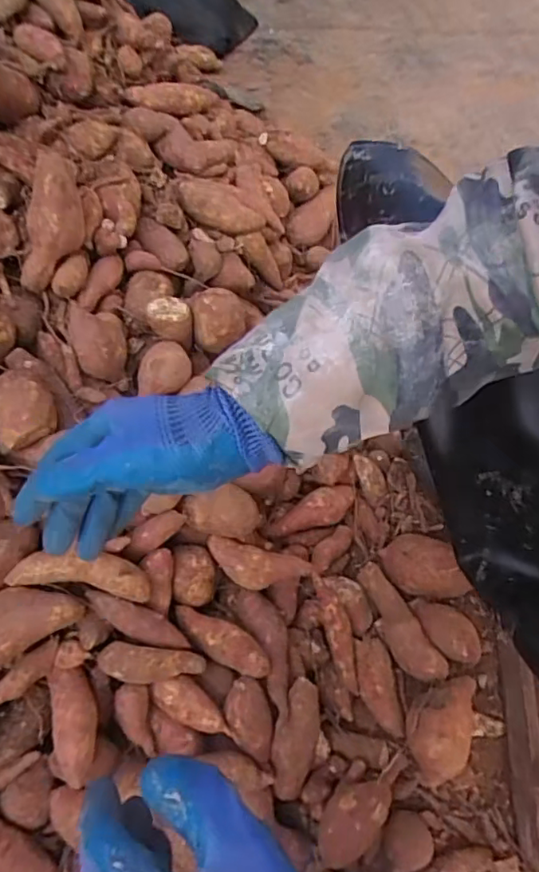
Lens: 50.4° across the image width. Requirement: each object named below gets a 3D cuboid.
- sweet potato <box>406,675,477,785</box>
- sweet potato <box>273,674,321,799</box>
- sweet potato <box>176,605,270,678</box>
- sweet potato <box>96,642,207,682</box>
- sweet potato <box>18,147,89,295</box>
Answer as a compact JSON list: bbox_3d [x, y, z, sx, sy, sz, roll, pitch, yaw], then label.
[{"bbox_3d":[0.192,0.324,0.649,0.068,0.058,0.119,18,60,13],"label":"sweet potato"},{"bbox_3d":[0.029,0.323,0.611,0.045,0.034,0.130,8,95,7],"label":"sweet potato"},{"bbox_3d":[-0.053,0.227,0.635,0.120,0.035,0.039,31,63,20],"label":"sweet potato"},{"bbox_3d":[-0.118,0.230,0.582,0.106,0.024,0.034,10,56,-16],"label":"sweet potato"},{"bbox_3d":[-0.240,-0.241,0.632,0.060,0.049,0.162,10,91,8],"label":"sweet potato"}]

